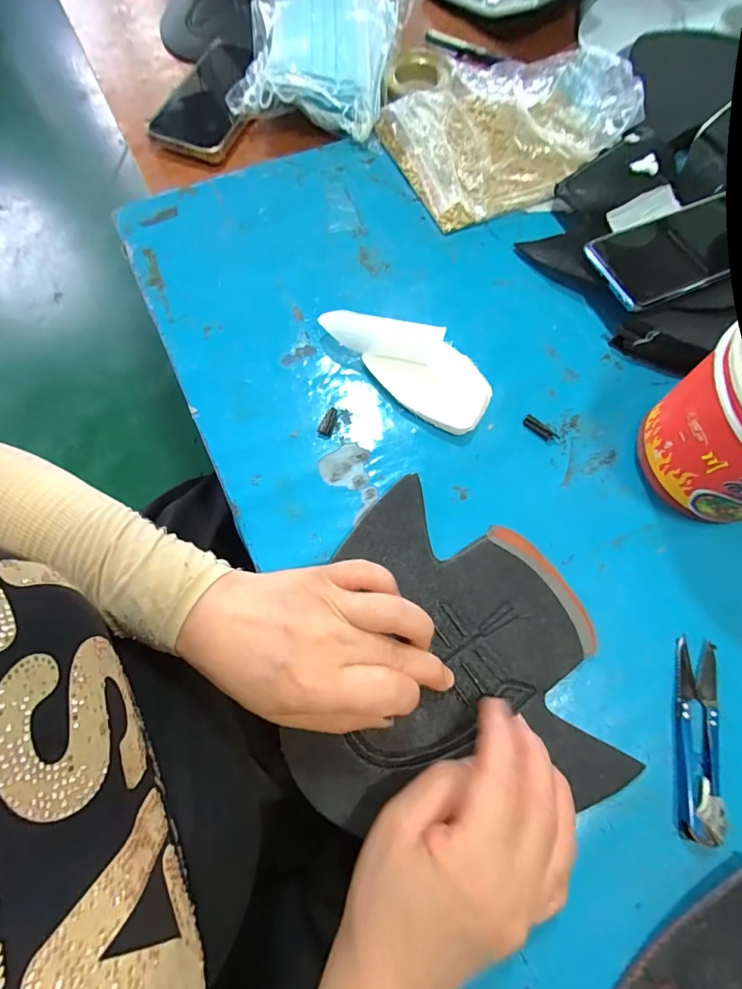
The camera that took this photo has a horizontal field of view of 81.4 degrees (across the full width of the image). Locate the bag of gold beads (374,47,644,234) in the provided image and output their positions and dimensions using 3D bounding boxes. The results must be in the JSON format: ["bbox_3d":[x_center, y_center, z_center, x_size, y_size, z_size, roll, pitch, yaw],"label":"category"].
[{"bbox_3d":[0.137,-0.352,0.399,0.240,0.039,0.160,-29,74,-10],"label":"bag of gold beads"}]

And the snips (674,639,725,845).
[{"bbox_3d":[0.187,0.137,0.245,0.025,0.010,0.103,15,71,4],"label":"snips"}]

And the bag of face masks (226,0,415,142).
[{"bbox_3d":[-0.042,-0.506,0.441,0.177,0.058,0.316,1,71,-1],"label":"bag of face masks"}]

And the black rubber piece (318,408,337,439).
[{"bbox_3d":[-0.031,-0.052,0.313,0.010,0.004,0.024,15,71,4],"label":"black rubber piece"}]

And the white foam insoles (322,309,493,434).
[{"bbox_3d":[0.027,-0.103,0.320,0.139,0.025,0.053,43,75,13],"label":"white foam insoles"}]

